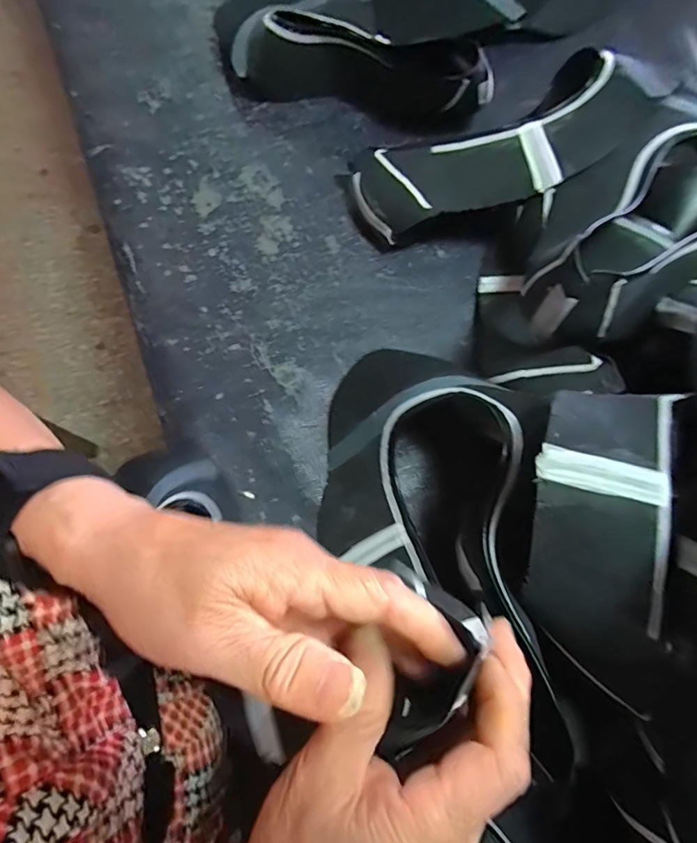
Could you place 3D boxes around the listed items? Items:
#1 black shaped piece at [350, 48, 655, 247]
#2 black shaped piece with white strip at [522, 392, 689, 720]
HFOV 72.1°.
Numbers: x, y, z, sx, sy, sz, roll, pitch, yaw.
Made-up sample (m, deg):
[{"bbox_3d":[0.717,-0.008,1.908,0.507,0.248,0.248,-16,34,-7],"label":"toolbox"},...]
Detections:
[{"bbox_3d":[0.109,-0.199,0.363,0.210,0.032,0.090,-18,74,12],"label":"black shaped piece"},{"bbox_3d":[0.122,0.050,0.235,0.079,0.050,0.147,14,75,2],"label":"black shaped piece with white strip"}]

